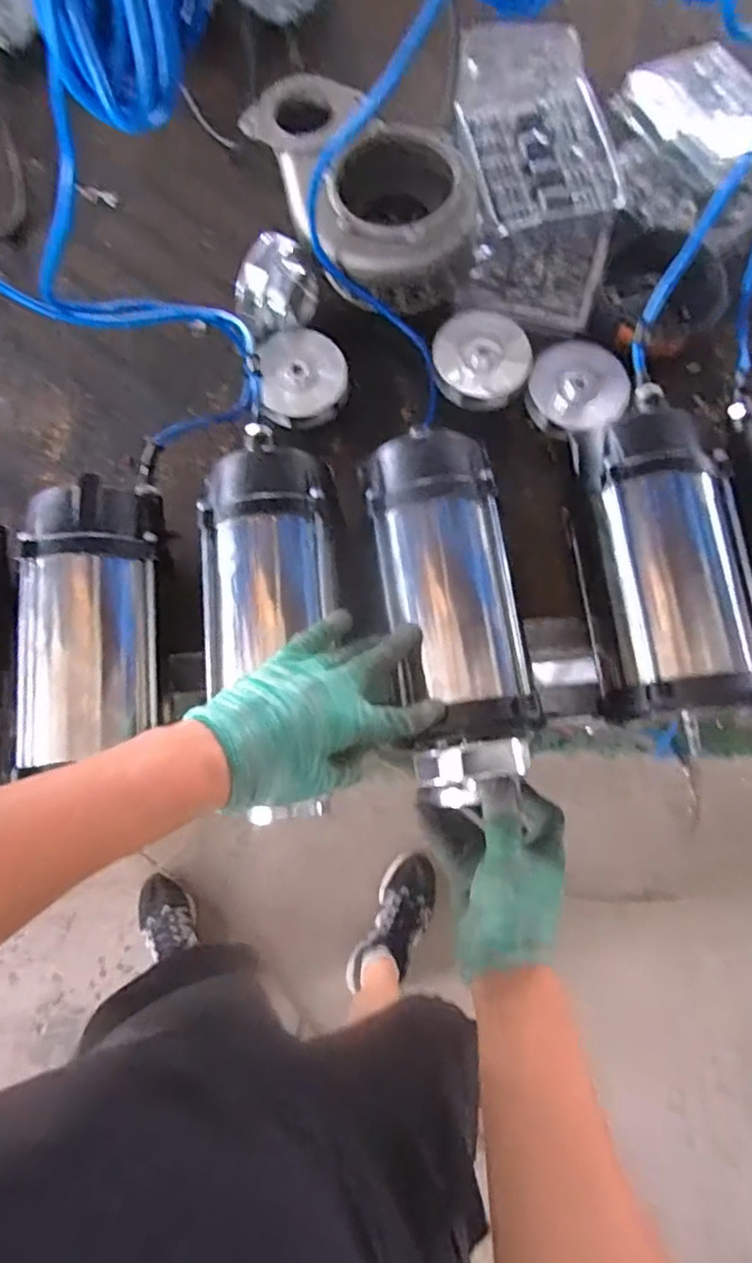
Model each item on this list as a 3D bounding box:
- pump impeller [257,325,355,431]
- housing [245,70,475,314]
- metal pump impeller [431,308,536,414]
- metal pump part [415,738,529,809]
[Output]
[{"bbox_3d":[-0.073,-0.259,0.636,0.087,0.030,0.095,0,77,1],"label":"pump impeller"},{"bbox_3d":[-0.007,-0.458,0.662,0.186,0.094,0.240,-29,78,-5],"label":"housing"},{"bbox_3d":[0.103,-0.271,0.629,0.095,0.029,0.086,41,81,9],"label":"metal pump impeller"},{"bbox_3d":[0.075,0.109,0.484,0.086,0.034,0.046,-15,77,7],"label":"metal pump part"}]

